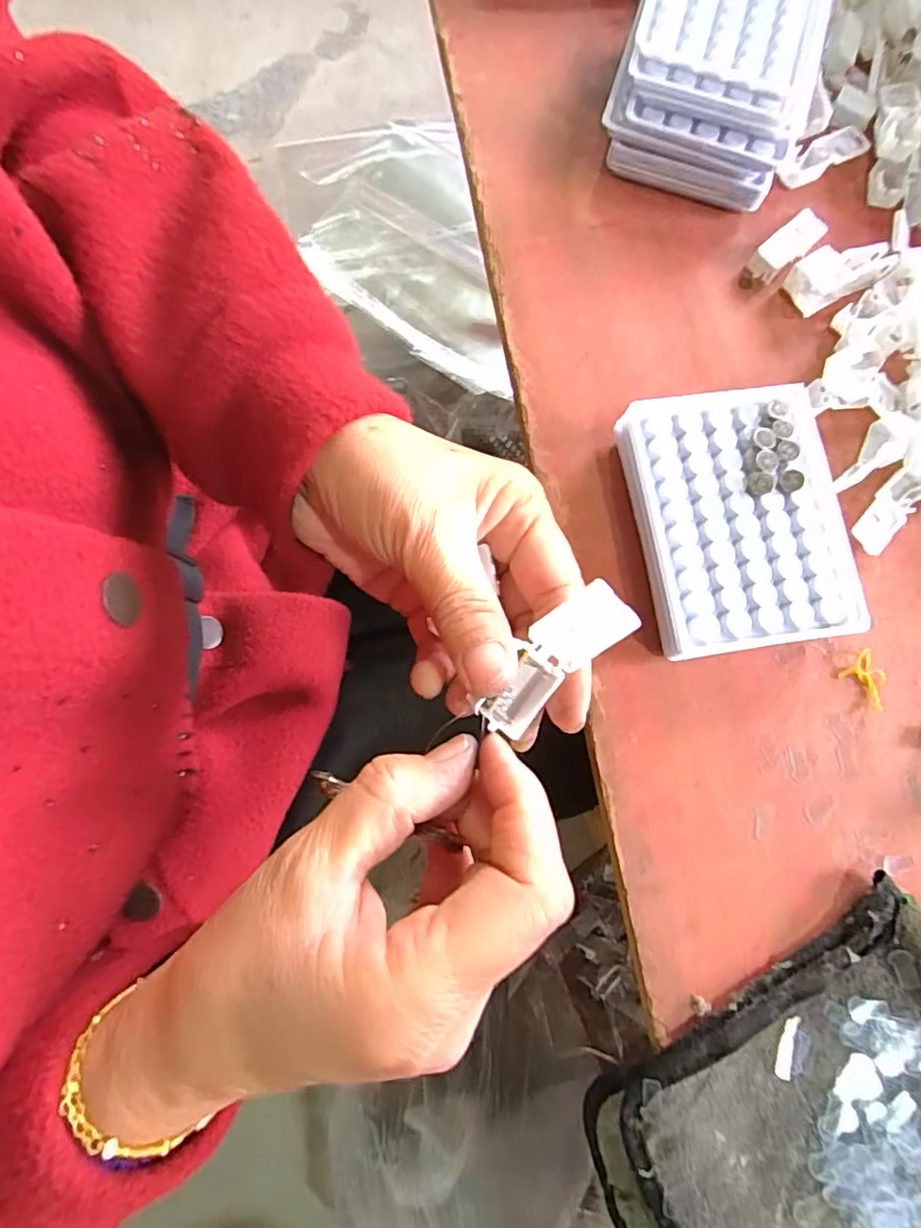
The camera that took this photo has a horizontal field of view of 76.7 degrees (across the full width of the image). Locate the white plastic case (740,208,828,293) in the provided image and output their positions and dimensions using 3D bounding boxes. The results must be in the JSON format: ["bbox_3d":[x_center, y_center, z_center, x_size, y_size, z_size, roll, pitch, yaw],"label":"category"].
[{"bbox_3d":[0.191,-0.215,0.341,0.064,0.008,0.019,-43,84,-9],"label":"white plastic case"}]

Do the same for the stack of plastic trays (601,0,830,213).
[{"bbox_3d":[0.151,-0.326,0.335,0.104,0.052,0.155,19,79,1],"label":"stack of plastic trays"}]

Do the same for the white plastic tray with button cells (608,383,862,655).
[{"bbox_3d":[0.138,-0.046,0.293,0.096,0.027,0.128,-8,80,-4],"label":"white plastic tray with button cells"}]

